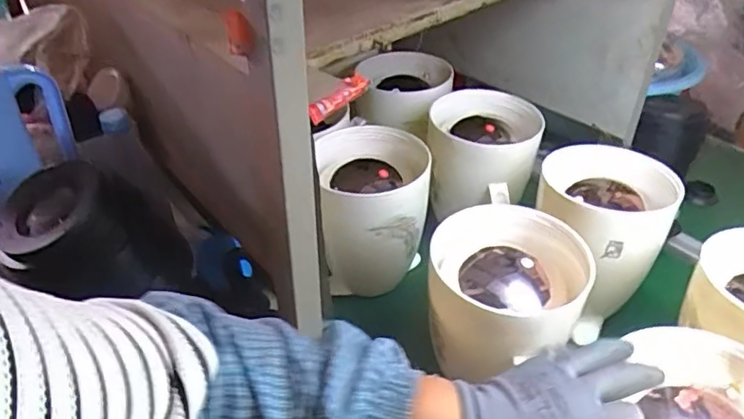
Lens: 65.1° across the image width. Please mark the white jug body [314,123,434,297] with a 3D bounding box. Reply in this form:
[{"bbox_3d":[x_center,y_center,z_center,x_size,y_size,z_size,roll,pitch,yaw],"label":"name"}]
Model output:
[{"bbox_3d":[0.002,0.020,0.680,0.127,0.187,0.121,-4,37,-8],"label":"white jug body"}]

